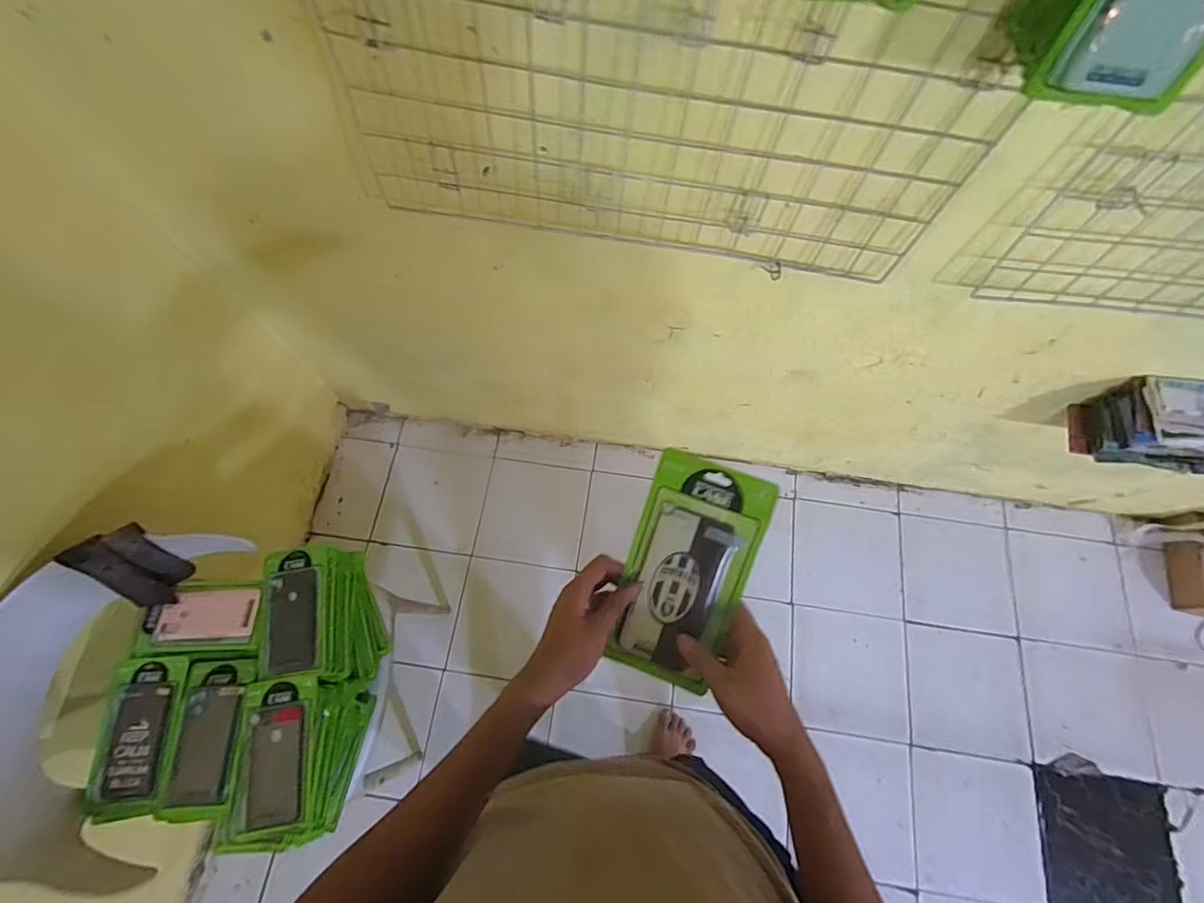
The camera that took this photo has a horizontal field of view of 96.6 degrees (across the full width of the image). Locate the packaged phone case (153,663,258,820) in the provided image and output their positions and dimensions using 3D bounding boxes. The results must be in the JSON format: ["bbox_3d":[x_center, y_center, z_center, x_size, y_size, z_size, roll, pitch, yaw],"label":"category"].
[{"bbox_3d":[-0.594,0.433,0.812,0.102,0.024,0.212,0,70,-1],"label":"packaged phone case"}]

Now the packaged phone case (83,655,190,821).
[{"bbox_3d":[-0.703,0.429,0.813,0.111,0.024,0.212,-3,70,-2],"label":"packaged phone case"}]

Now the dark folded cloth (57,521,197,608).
[{"bbox_3d":[-0.730,0.181,0.842,0.093,0.169,0.019,-39,53,-21],"label":"dark folded cloth"}]

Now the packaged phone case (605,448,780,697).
[{"bbox_3d":[0.080,0.113,0.500,0.103,0.019,0.207,19,92,6],"label":"packaged phone case"}]

